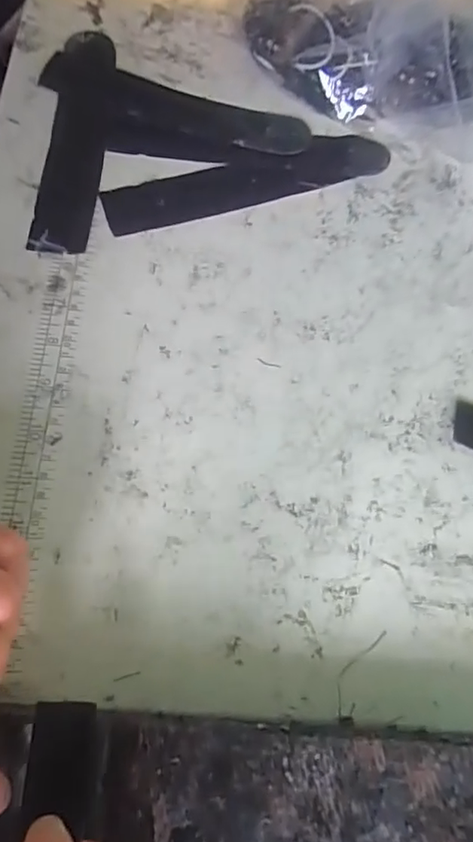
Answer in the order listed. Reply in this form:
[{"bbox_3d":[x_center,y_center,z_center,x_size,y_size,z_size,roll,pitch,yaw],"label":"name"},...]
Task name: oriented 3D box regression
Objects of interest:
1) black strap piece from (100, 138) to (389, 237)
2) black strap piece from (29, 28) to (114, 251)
[{"bbox_3d":[0.007,-0.156,0.346,0.183,0.007,0.037,-16,72,-8],"label":"black strap piece"},{"bbox_3d":[-0.104,-0.190,0.353,0.037,0.004,0.186,2,70,-2],"label":"black strap piece"}]

